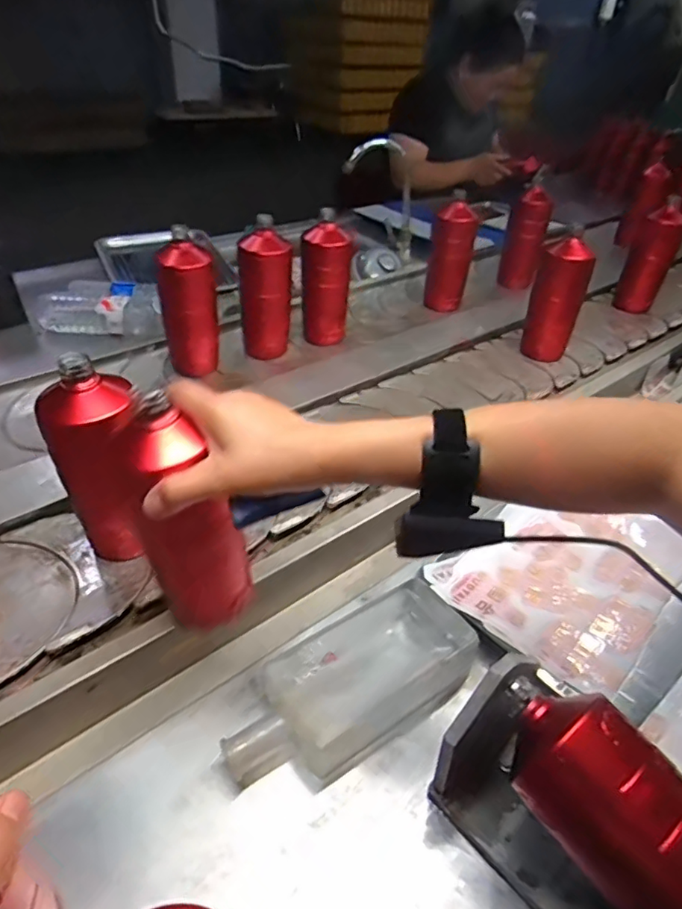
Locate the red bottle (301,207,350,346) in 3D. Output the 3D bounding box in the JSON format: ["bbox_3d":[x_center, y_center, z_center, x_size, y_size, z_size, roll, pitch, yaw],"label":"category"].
[{"bbox_3d":[-0.027,-0.284,0.903,0.064,0.196,0.064,-6,38,-15],"label":"red bottle"}]

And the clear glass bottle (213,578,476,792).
[{"bbox_3d":[0.011,0.197,0.472,0.227,0.051,0.100,-24,45,-33],"label":"clear glass bottle"}]

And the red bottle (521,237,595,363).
[{"bbox_3d":[0.354,-0.250,0.914,0.076,0.186,0.072,20,39,20],"label":"red bottle"}]

